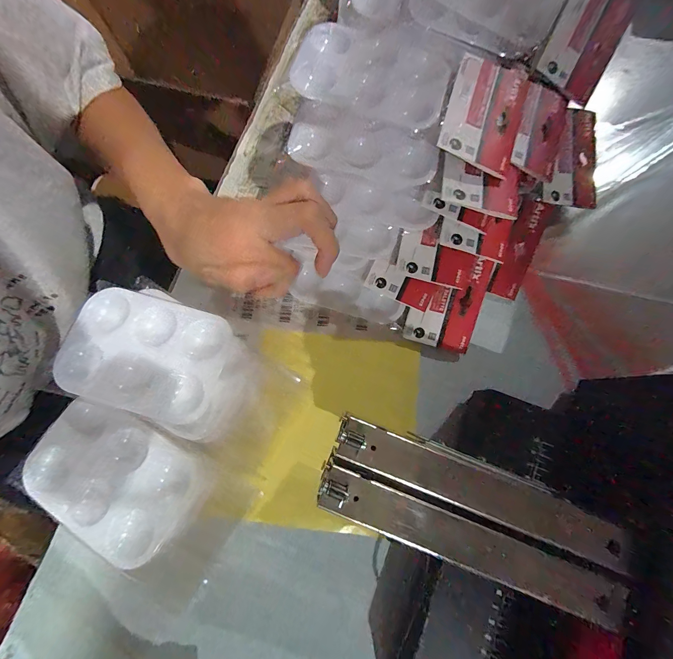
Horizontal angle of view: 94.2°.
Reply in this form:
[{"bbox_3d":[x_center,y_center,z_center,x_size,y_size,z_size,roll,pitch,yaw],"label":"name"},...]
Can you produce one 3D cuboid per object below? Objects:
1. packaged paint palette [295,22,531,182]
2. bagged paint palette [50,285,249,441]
[{"bbox_3d":[0.064,-0.206,0.260,0.188,0.010,0.105,20,80,-2],"label":"packaged paint palette"},{"bbox_3d":[-0.140,0.022,0.245,0.135,0.023,0.088,21,79,6],"label":"bagged paint palette"}]

